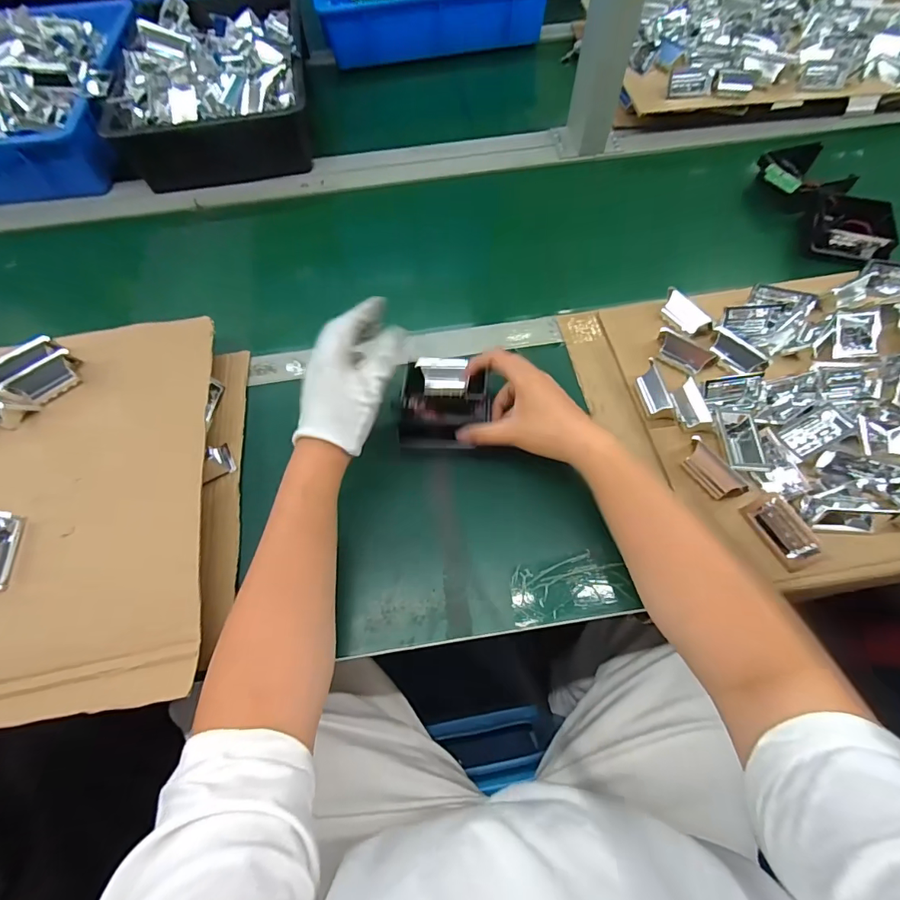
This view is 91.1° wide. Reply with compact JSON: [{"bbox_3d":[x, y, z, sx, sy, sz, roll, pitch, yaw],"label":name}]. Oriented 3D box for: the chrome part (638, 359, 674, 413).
[{"bbox_3d":[0.212,-0.062,0.457,0.025,0.027,0.053,-11,64,-4],"label":"chrome part"}]

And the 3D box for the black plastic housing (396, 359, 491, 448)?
[{"bbox_3d":[-0.006,-0.046,0.447,0.089,0.036,0.080,1,64,2],"label":"black plastic housing"}]

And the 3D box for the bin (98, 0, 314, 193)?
[{"bbox_3d":[-0.351,-0.528,0.665,0.275,0.093,0.243,-12,64,-4],"label":"bin"}]

